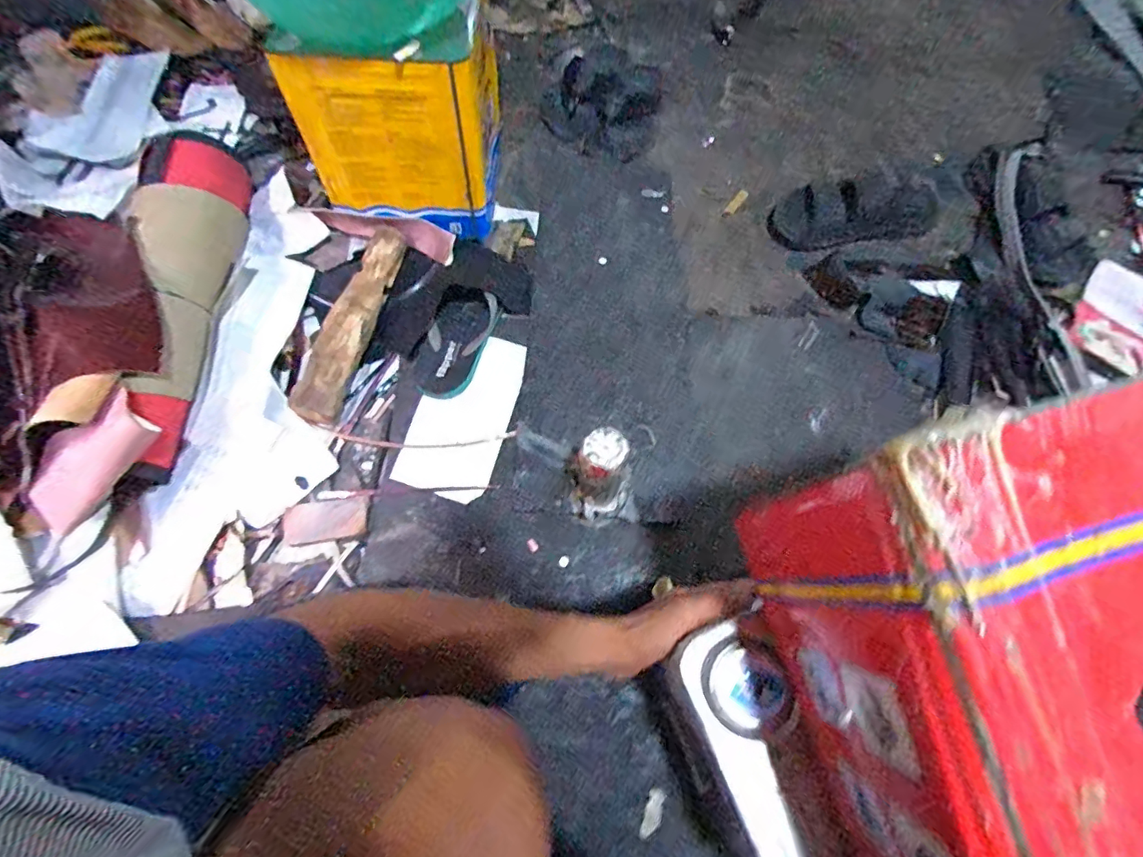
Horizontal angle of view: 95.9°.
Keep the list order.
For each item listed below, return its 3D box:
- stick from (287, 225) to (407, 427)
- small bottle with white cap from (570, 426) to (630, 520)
[{"bbox_3d":[-0.303,-0.152,0.726,0.070,0.045,0.314,16,71,6],"label":"stick"},{"bbox_3d":[0.032,0.059,0.603,0.061,0.169,0.075,0,69,-1],"label":"small bottle with white cap"}]

